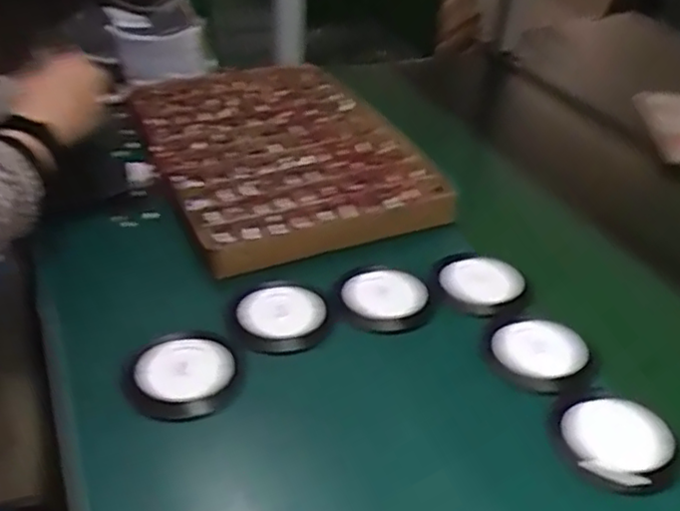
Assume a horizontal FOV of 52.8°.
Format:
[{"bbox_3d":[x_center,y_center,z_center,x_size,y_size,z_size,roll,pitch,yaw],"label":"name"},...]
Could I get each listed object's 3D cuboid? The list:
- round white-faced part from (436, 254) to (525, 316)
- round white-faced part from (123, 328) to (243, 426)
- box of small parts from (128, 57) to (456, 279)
[{"bbox_3d":[0.138,0.025,0.701,0.080,0.024,0.090,-22,43,-31],"label":"round white-faced part"},{"bbox_3d":[-0.131,0.103,0.587,0.089,0.026,0.097,10,36,9],"label":"round white-faced part"},{"bbox_3d":[-0.083,-0.145,0.877,0.303,0.058,0.424,-13,39,-21],"label":"box of small parts"}]

